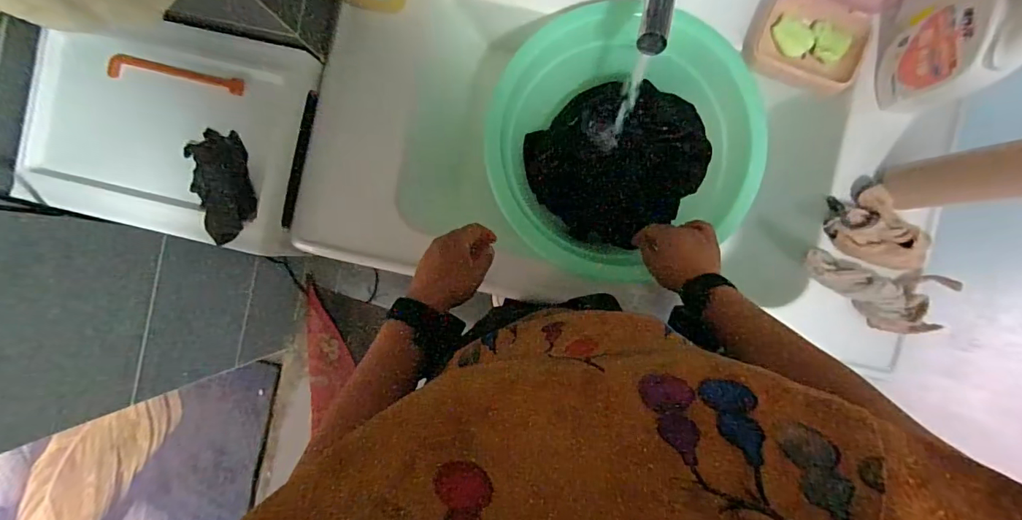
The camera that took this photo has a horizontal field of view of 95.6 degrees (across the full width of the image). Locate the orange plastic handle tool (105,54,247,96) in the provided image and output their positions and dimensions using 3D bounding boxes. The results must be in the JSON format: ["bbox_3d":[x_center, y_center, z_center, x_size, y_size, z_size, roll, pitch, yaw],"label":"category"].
[{"bbox_3d":[-0.421,-0.228,0.579,0.176,0.013,0.031,14,92,4],"label":"orange plastic handle tool"}]

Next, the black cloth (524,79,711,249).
[{"bbox_3d":[0.153,-0.136,0.651,0.232,0.078,0.201,-30,89,4],"label":"black cloth"}]

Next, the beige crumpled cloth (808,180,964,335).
[{"bbox_3d":[0.439,0.001,0.543,0.166,0.049,0.126,39,93,2],"label":"beige crumpled cloth"}]

